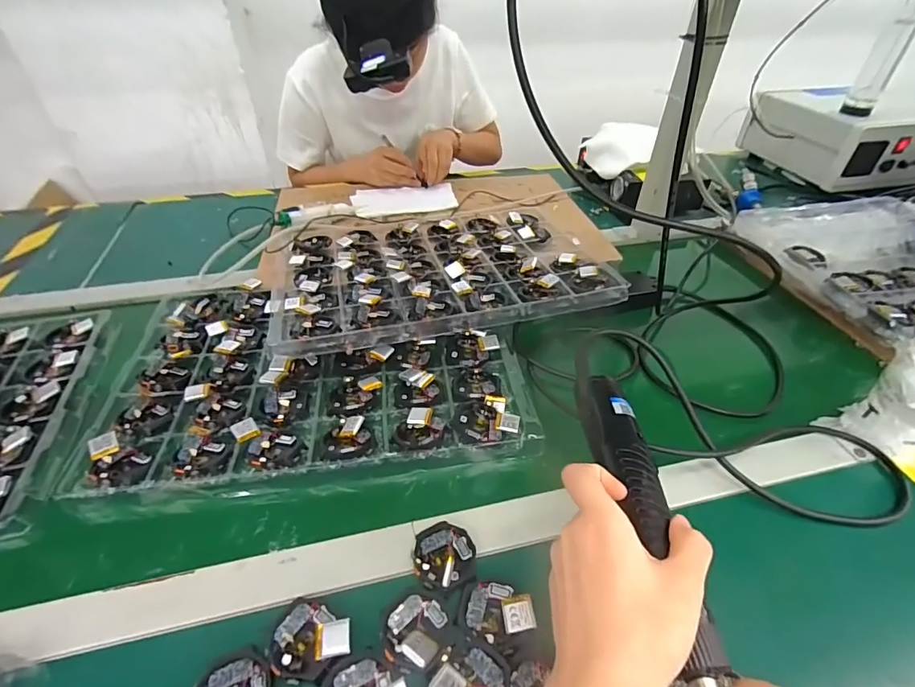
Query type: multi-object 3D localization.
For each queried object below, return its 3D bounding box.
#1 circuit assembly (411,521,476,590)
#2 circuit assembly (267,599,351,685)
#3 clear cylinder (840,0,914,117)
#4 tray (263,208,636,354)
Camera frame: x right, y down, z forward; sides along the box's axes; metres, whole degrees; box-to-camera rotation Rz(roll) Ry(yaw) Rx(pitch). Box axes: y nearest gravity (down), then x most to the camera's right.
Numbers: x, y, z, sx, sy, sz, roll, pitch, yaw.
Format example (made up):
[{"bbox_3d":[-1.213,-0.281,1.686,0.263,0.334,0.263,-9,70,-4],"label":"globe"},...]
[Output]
[{"bbox_3d":[-0.011,0.162,0.352,0.049,0.020,0.048,-1,42,1],"label":"circuit assembly"},{"bbox_3d":[-0.103,0.207,0.311,0.053,0.012,0.046,19,46,21],"label":"circuit assembly"},{"bbox_3d":[0.767,-0.524,0.804,0.058,0.223,0.042,25,47,24],"label":"clear cylinder"},{"bbox_3d":[-0.030,-0.114,0.649,0.435,0.039,0.295,-11,43,-11],"label":"tray"}]

